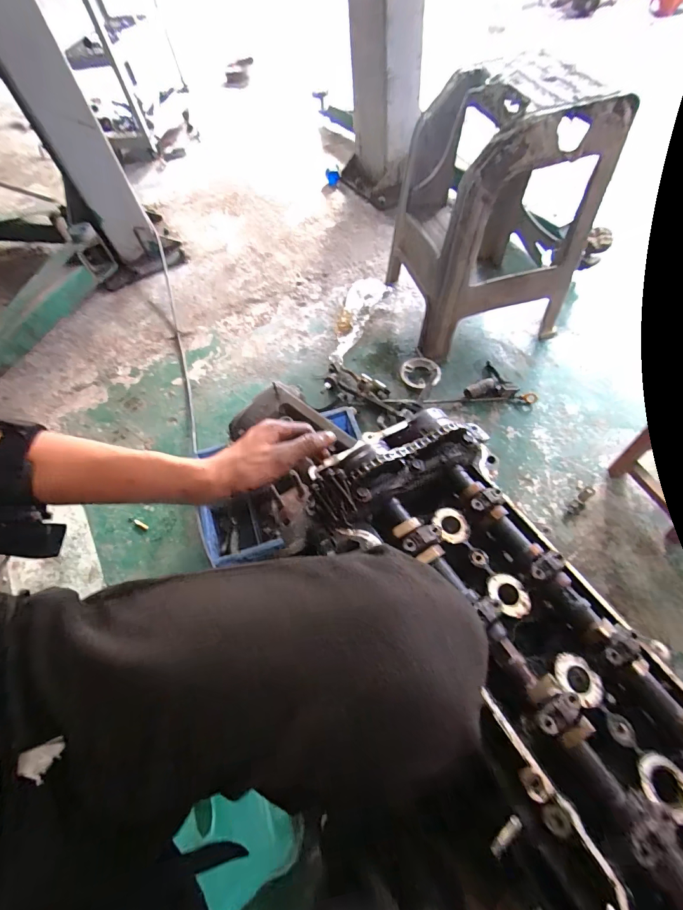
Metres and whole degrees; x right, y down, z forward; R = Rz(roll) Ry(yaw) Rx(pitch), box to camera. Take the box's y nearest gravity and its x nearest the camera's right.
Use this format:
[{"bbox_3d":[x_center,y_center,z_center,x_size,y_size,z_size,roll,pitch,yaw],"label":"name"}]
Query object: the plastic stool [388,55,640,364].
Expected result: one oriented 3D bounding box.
[{"bbox_3d":[0.413,-0.697,1.147,0.450,0.582,0.486,-16,59,-3],"label":"plastic stool"}]

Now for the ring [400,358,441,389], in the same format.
[{"bbox_3d":[0.250,-0.258,1.233,0.125,0.033,0.106,14,64,11],"label":"ring"}]

